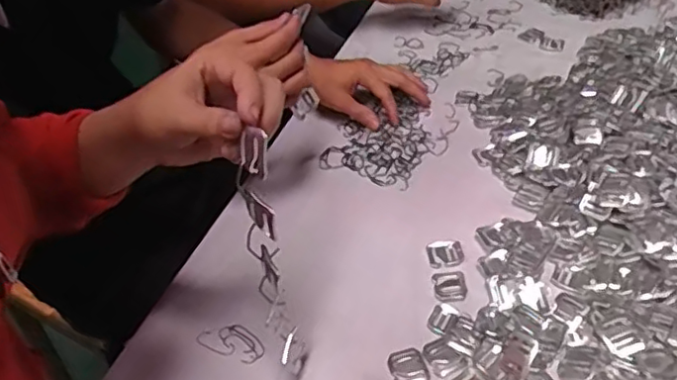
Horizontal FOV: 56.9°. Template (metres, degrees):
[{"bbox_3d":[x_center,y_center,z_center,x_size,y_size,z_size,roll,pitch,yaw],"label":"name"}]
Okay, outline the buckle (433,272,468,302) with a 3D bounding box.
[{"bbox_3d":[0.106,0.090,0.595,0.032,0.004,0.035,-1,41,7],"label":"buckle"}]

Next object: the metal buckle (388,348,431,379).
[{"bbox_3d":[0.060,0.151,0.534,0.031,0.004,0.036,-13,41,-7],"label":"metal buckle"}]

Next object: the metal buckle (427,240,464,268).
[{"bbox_3d":[0.108,0.064,0.630,0.035,0.005,0.032,-8,40,0],"label":"metal buckle"}]

